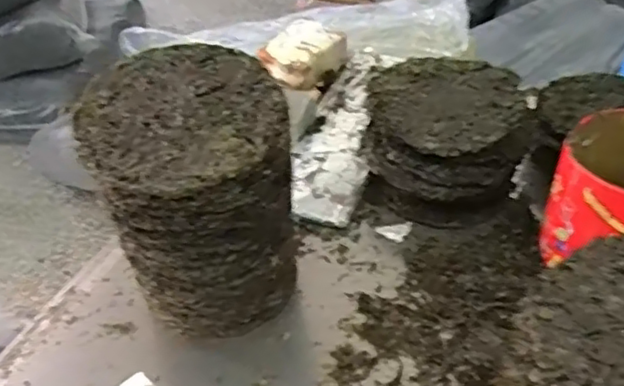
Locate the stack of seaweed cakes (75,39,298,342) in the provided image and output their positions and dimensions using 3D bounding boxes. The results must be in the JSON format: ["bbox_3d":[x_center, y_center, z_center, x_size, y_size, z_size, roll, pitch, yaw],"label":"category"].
[{"bbox_3d":[-0.116,0.026,0.703,0.196,0.309,0.187,-14,43,-10],"label":"stack of seaweed cakes"}]

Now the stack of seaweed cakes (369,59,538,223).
[{"bbox_3d":[0.194,-0.075,0.906,0.234,0.145,0.204,8,44,13],"label":"stack of seaweed cakes"}]

